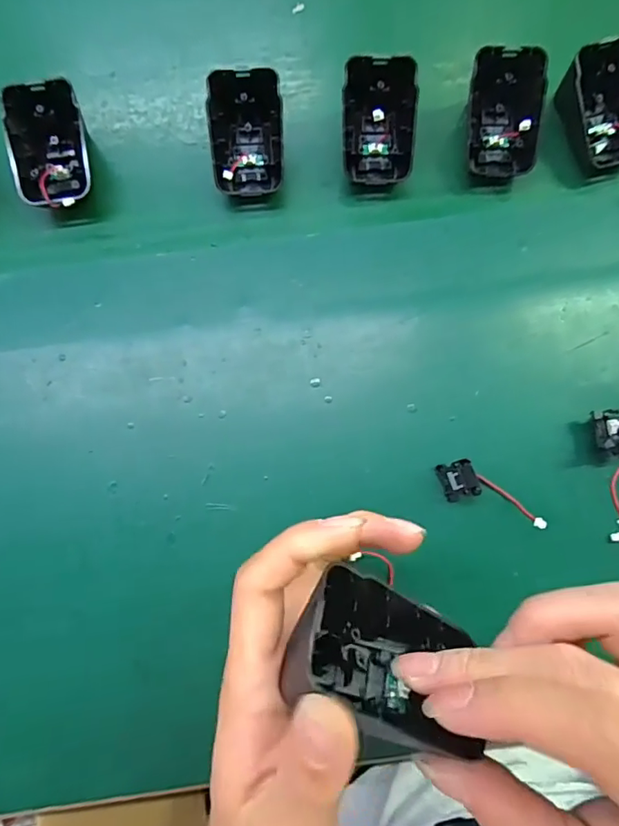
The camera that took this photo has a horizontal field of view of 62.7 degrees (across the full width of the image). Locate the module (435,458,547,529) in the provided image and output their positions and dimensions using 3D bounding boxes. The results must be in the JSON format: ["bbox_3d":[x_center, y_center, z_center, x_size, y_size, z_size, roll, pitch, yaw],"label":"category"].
[{"bbox_3d":[0.096,0.046,0.277,0.058,0.020,0.021,35,82,7],"label":"module"}]

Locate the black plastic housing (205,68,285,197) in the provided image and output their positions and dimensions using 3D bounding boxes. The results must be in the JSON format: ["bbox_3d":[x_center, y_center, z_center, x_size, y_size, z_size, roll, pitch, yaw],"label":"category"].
[{"bbox_3d":[-0.038,-0.168,0.313,0.044,0.021,0.071,-2,114,3],"label":"black plastic housing"}]

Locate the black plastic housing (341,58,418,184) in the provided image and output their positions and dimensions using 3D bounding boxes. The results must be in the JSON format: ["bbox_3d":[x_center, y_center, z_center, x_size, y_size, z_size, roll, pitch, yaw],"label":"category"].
[{"bbox_3d":[0.041,-0.177,0.316,0.043,0.029,0.073,-1,116,0],"label":"black plastic housing"}]

